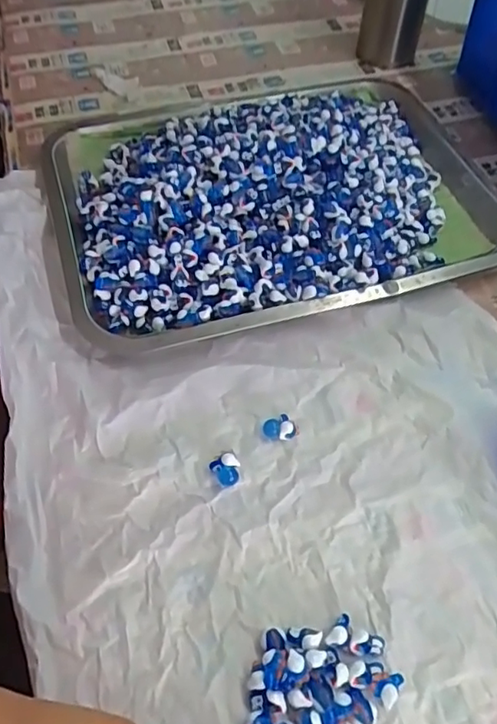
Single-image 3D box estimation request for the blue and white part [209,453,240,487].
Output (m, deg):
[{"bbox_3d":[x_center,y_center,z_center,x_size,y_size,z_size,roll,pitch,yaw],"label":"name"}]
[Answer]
[{"bbox_3d":[-0.013,0.065,0.340,0.015,0.011,0.016,-28,60,-18],"label":"blue and white part"}]

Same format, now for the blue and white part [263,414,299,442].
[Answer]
[{"bbox_3d":[0.020,0.042,0.356,0.021,0.010,0.015,-8,56,-6],"label":"blue and white part"}]

